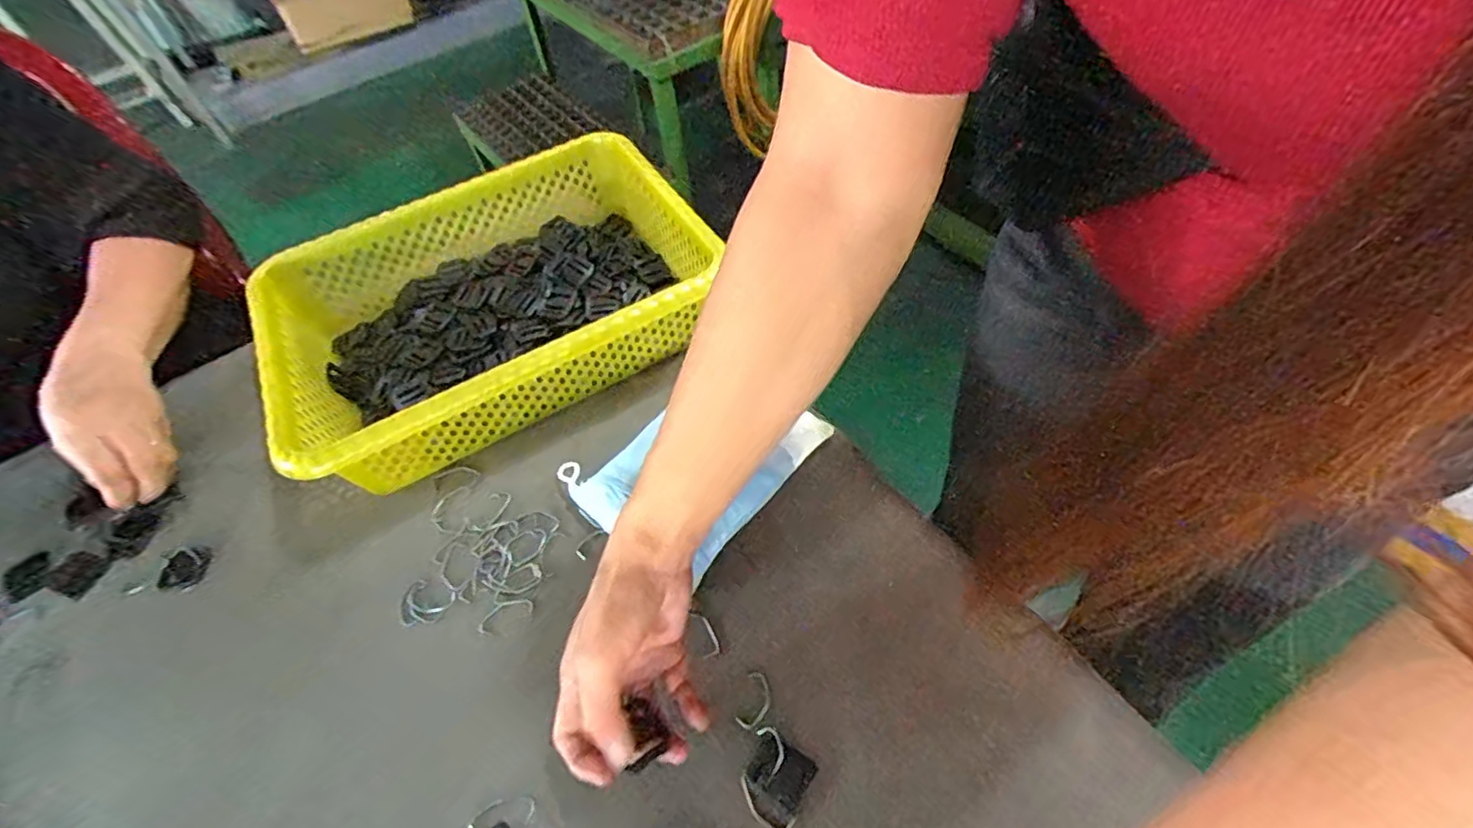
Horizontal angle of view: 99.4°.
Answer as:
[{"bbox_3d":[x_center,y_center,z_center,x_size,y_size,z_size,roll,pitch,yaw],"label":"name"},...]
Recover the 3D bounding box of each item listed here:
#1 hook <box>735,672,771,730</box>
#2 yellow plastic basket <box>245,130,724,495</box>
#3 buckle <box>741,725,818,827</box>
[{"bbox_3d":[0.012,0.175,0.381,0.017,0.004,0.033,13,55,11],"label":"hook"},{"bbox_3d":[-0.208,-0.093,0.536,0.346,0.091,0.247,-26,57,-17],"label":"yellow plastic basket"},{"bbox_3d":[0.022,0.207,0.354,0.036,0.004,0.044,23,58,18],"label":"buckle"}]

